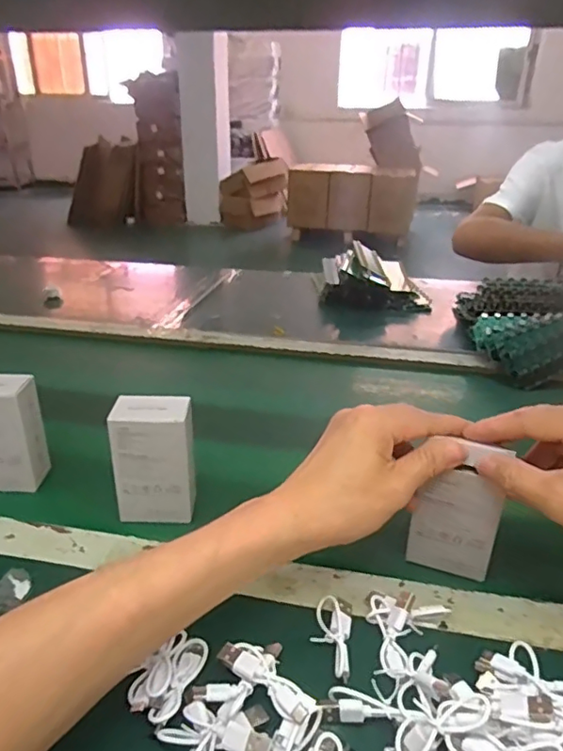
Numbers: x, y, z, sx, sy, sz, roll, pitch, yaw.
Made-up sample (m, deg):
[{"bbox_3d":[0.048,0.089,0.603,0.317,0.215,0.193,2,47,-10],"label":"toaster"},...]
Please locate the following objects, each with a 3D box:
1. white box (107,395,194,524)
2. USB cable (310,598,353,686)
[{"bbox_3d":[-0.108,0.070,0.482,0.064,0.098,0.033,-1,27,-3],"label":"white box"},{"bbox_3d":[0.034,0.170,0.371,0.024,0.010,0.059,5,27,9],"label":"USB cable"}]

